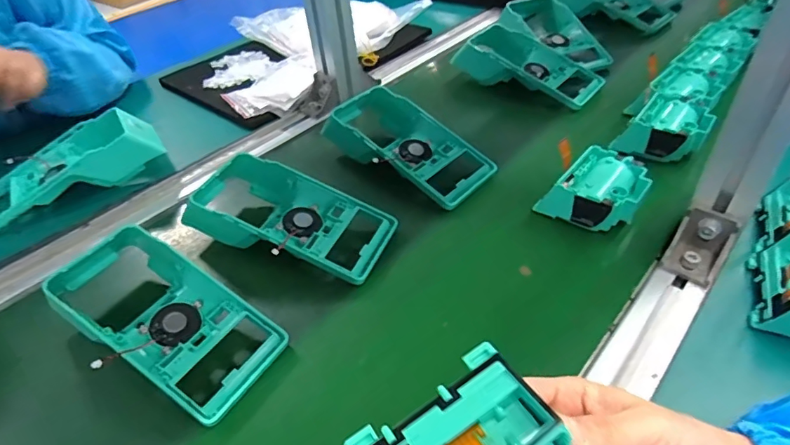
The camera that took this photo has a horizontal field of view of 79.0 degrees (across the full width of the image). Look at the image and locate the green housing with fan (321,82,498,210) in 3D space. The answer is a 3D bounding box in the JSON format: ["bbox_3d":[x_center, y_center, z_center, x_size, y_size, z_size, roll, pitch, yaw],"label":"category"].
[{"bbox_3d":[0.010,-0.086,0.505,0.188,0.051,0.098,27,50,36],"label":"green housing with fan"}]

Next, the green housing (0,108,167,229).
[{"bbox_3d":[-0.347,-0.062,0.507,0.184,0.049,0.092,-31,49,-25],"label":"green housing"}]

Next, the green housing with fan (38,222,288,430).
[{"bbox_3d":[-0.179,0.067,0.360,0.190,0.057,0.090,20,46,31],"label":"green housing with fan"}]

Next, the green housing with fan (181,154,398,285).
[{"bbox_3d":[-0.097,-0.005,0.428,0.178,0.049,0.096,10,42,21],"label":"green housing with fan"}]

